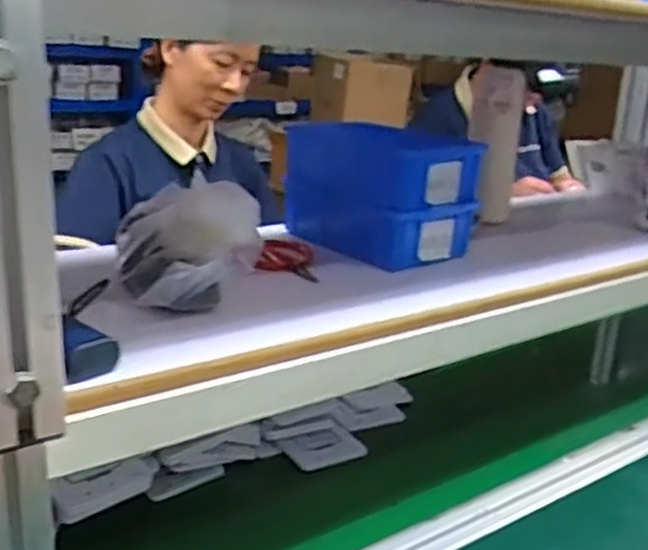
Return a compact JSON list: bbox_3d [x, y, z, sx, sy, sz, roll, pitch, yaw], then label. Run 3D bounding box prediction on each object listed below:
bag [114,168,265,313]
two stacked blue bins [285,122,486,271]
[{"bbox_3d":[-0.110,-0.028,0.621,0.118,0.093,0.127,1,18,-10],"label":"bag"},{"bbox_3d":[0.055,-0.082,0.824,0.121,0.138,0.189,-14,25,-43],"label":"two stacked blue bins"}]

